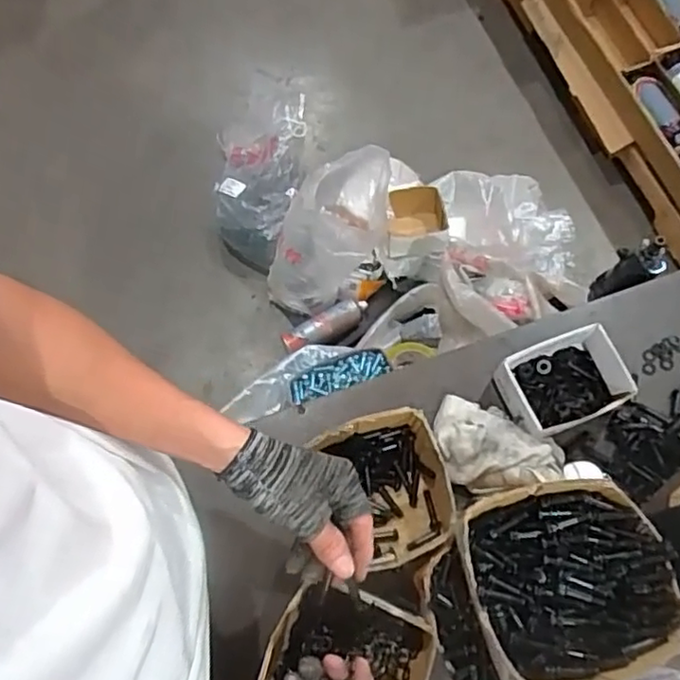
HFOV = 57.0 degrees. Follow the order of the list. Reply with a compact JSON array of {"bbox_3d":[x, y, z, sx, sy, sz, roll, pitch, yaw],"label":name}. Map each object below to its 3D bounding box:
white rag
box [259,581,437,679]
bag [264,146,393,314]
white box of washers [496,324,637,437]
[{"bbox_3d":[0.168,0.115,0.665,0.133,0.037,0.093,10,70,6],"label":"white rag"},{"bbox_3d":[0.007,0.304,0.589,0.143,0.070,0.126,18,71,9],"label":"box"},{"bbox_3d":[-0.027,-0.246,1.347,0.254,0.280,0.287,5,70,4],"label":"bag"},{"bbox_3d":[0.246,0.048,0.686,0.134,0.061,0.095,-22,70,-6],"label":"white box of washers"}]

